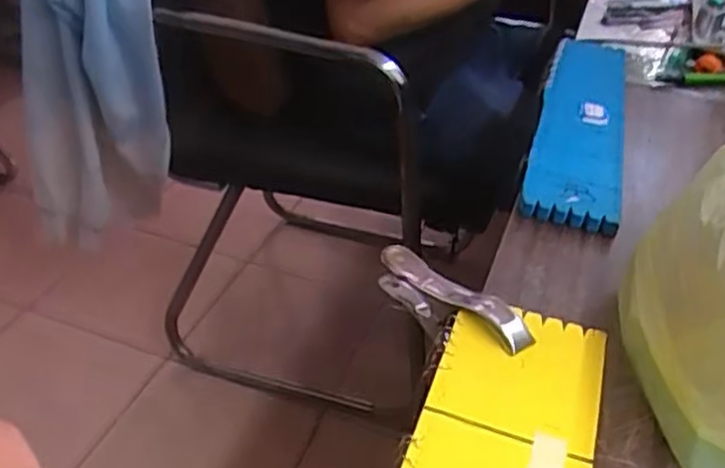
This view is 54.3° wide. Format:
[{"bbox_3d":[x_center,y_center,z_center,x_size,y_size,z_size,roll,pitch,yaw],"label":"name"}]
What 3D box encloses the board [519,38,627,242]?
[{"bbox_3d":[0.193,-0.102,0.622,0.072,0.019,0.337,14,37,11],"label":"board"}]

